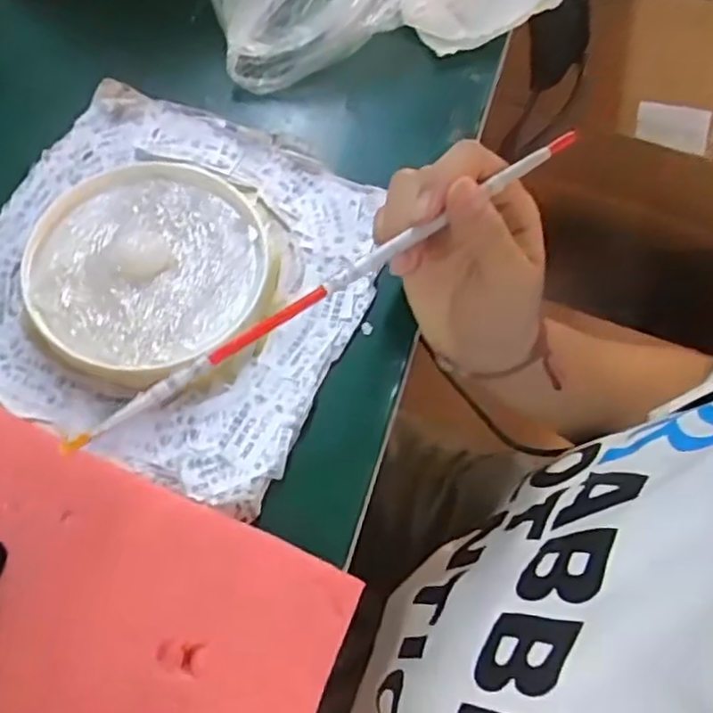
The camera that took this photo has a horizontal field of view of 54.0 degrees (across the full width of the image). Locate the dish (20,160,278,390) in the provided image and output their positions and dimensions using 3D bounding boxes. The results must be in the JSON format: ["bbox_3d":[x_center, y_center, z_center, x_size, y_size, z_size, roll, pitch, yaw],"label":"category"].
[{"bbox_3d":[-0.104,-0.043,0.357,0.120,0.015,0.119,1,65,-3],"label":"dish"}]

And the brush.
[{"bbox_3d":[-0.006,-0.031,0.287,0.247,0.007,0.007,-33,71,-11],"label":"brush"}]

